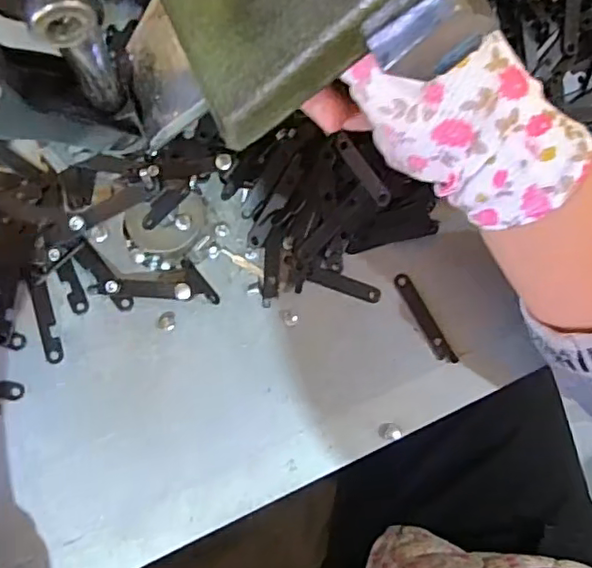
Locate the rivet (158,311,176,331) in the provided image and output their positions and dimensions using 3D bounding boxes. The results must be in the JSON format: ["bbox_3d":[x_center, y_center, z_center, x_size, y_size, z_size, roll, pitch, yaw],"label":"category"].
[{"bbox_3d":[-0.066,0.019,0.304,0.009,0.004,0.010,5,84,-6],"label":"rivet"}]

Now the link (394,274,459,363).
[{"bbox_3d":[0.068,0.019,0.315,0.009,0.004,0.053,-29,82,-3],"label":"link"}]

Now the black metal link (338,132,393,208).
[{"bbox_3d":[0.036,-0.059,0.309,0.008,0.005,0.044,-29,73,-8],"label":"black metal link"}]

